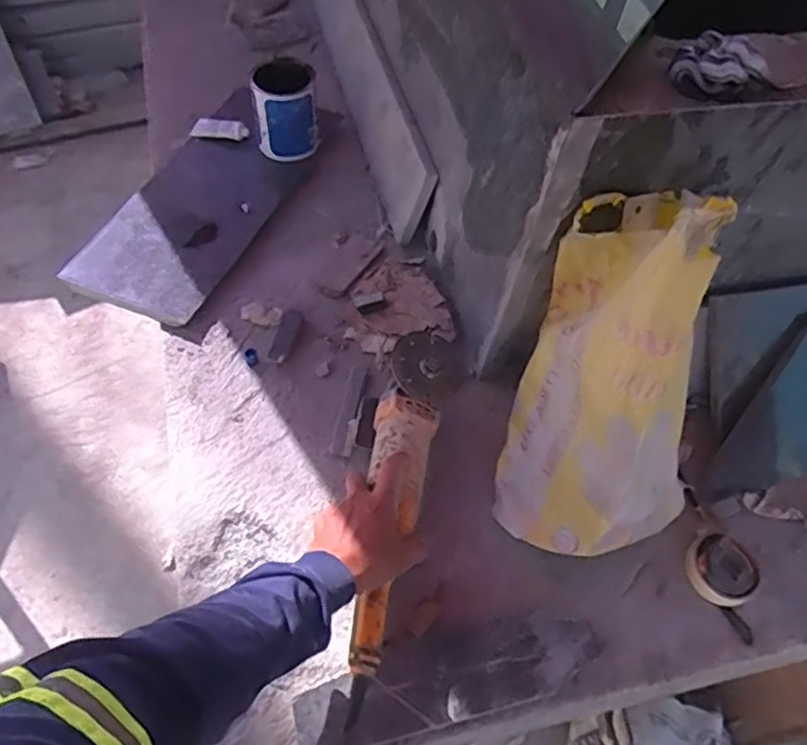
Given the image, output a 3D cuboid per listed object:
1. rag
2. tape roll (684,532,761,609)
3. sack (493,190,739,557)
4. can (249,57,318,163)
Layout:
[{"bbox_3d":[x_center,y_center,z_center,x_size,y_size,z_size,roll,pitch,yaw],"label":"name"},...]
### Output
[{"bbox_3d":[0.302,-0.299,0.655,0.077,0.034,0.074,39,60,18],"label":"rag"},{"bbox_3d":[0.366,0.231,0.779,0.071,0.039,0.077,3,56,-5],"label":"tape roll"},{"bbox_3d":[0.243,0.009,0.713,0.238,0.361,0.295,23,57,8],"label":"sack"},{"bbox_3d":[-0.187,-0.416,1.072,0.096,0.124,0.101,-6,58,-10],"label":"can"}]

